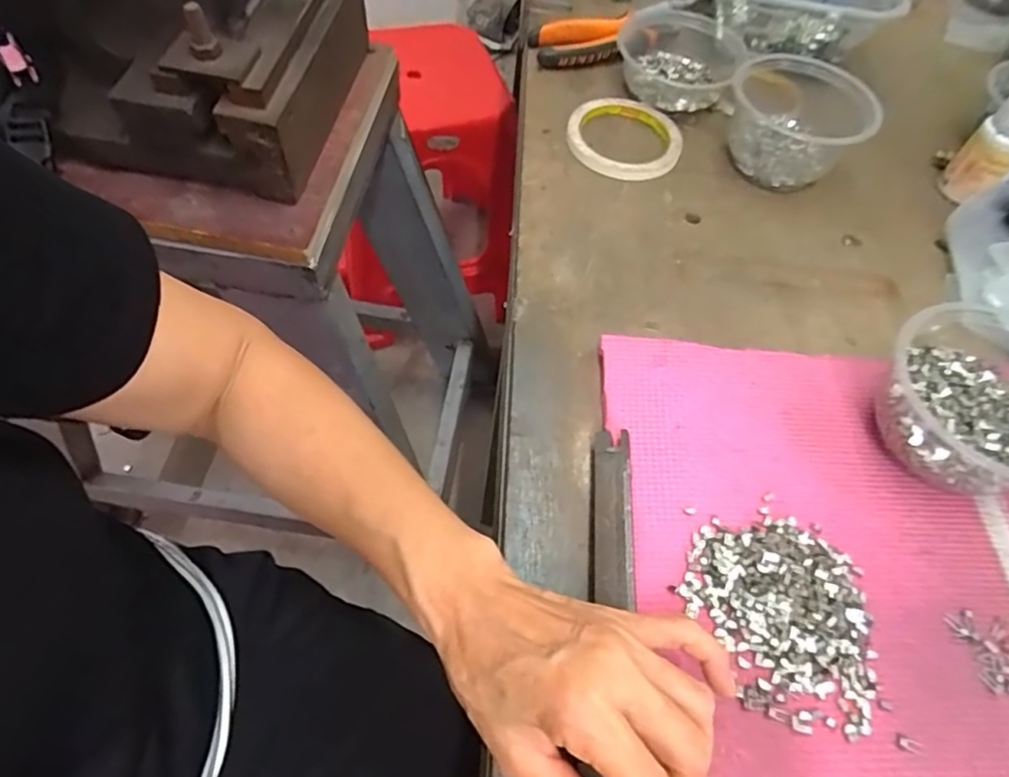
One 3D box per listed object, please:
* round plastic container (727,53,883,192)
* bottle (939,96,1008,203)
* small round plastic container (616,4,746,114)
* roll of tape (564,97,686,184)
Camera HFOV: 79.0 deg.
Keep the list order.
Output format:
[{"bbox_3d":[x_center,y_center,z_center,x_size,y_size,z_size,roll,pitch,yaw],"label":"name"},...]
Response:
[{"bbox_3d":[0.245,-0.225,0.516,0.112,0.068,0.107,3,59,-4],"label":"round plastic container"},{"bbox_3d":[0.400,-0.195,0.496,0.044,0.079,0.035,37,62,16],"label":"bottle"},{"bbox_3d":[0.157,-0.304,0.568,0.111,0.044,0.109,3,59,-4],"label":"small round plastic container"},{"bbox_3d":[0.103,-0.217,0.528,0.096,0.018,0.093,3,59,-4],"label":"roll of tape"}]

